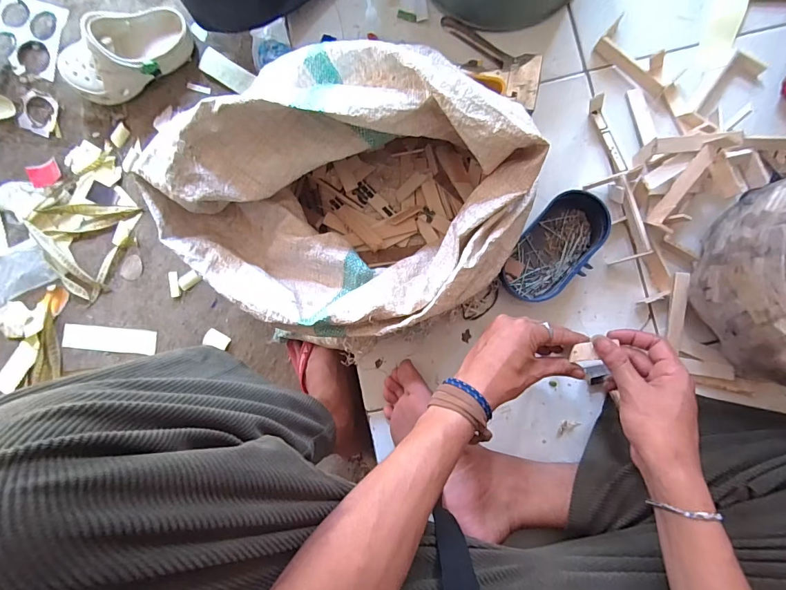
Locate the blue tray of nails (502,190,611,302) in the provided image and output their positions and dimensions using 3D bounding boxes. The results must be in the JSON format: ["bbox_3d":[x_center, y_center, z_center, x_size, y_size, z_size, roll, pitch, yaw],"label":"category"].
[{"bbox_3d":[0.212,-0.062,0.520,0.087,0.042,0.159,42,88,6],"label":"blue tray of nails"}]

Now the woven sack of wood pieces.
[{"bbox_3d":[-0.067,-0.104,0.466,0.391,0.186,0.295,30,87,5],"label":"woven sack of wood pieces"}]

